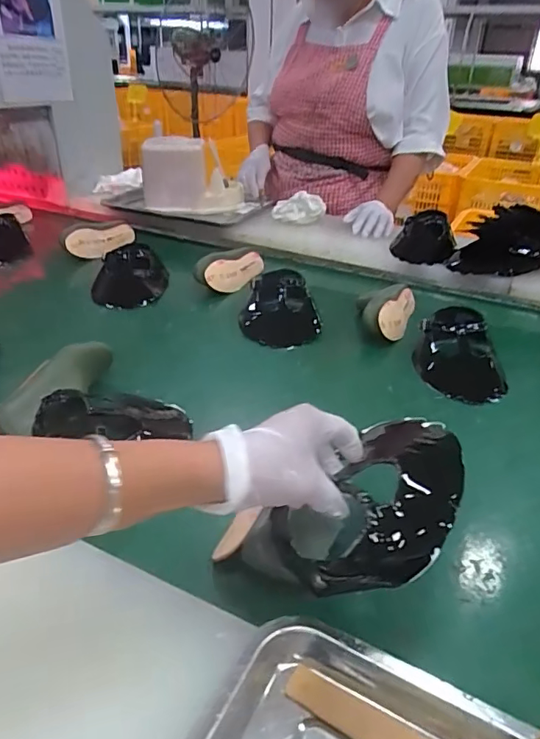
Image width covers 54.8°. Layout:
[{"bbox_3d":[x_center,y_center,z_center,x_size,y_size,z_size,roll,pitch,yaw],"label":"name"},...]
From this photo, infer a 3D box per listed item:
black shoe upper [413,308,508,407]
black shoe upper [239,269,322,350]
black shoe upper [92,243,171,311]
[{"bbox_3d":[0.286,-0.026,0.779,0.128,0.073,0.159,12,32,16],"label":"black shoe upper"},{"bbox_3d":[0.012,-0.109,0.895,0.124,0.073,0.172,-5,31,-12],"label":"black shoe upper"},{"bbox_3d":[-0.268,-0.185,1.012,0.128,0.064,0.162,4,30,2],"label":"black shoe upper"}]

